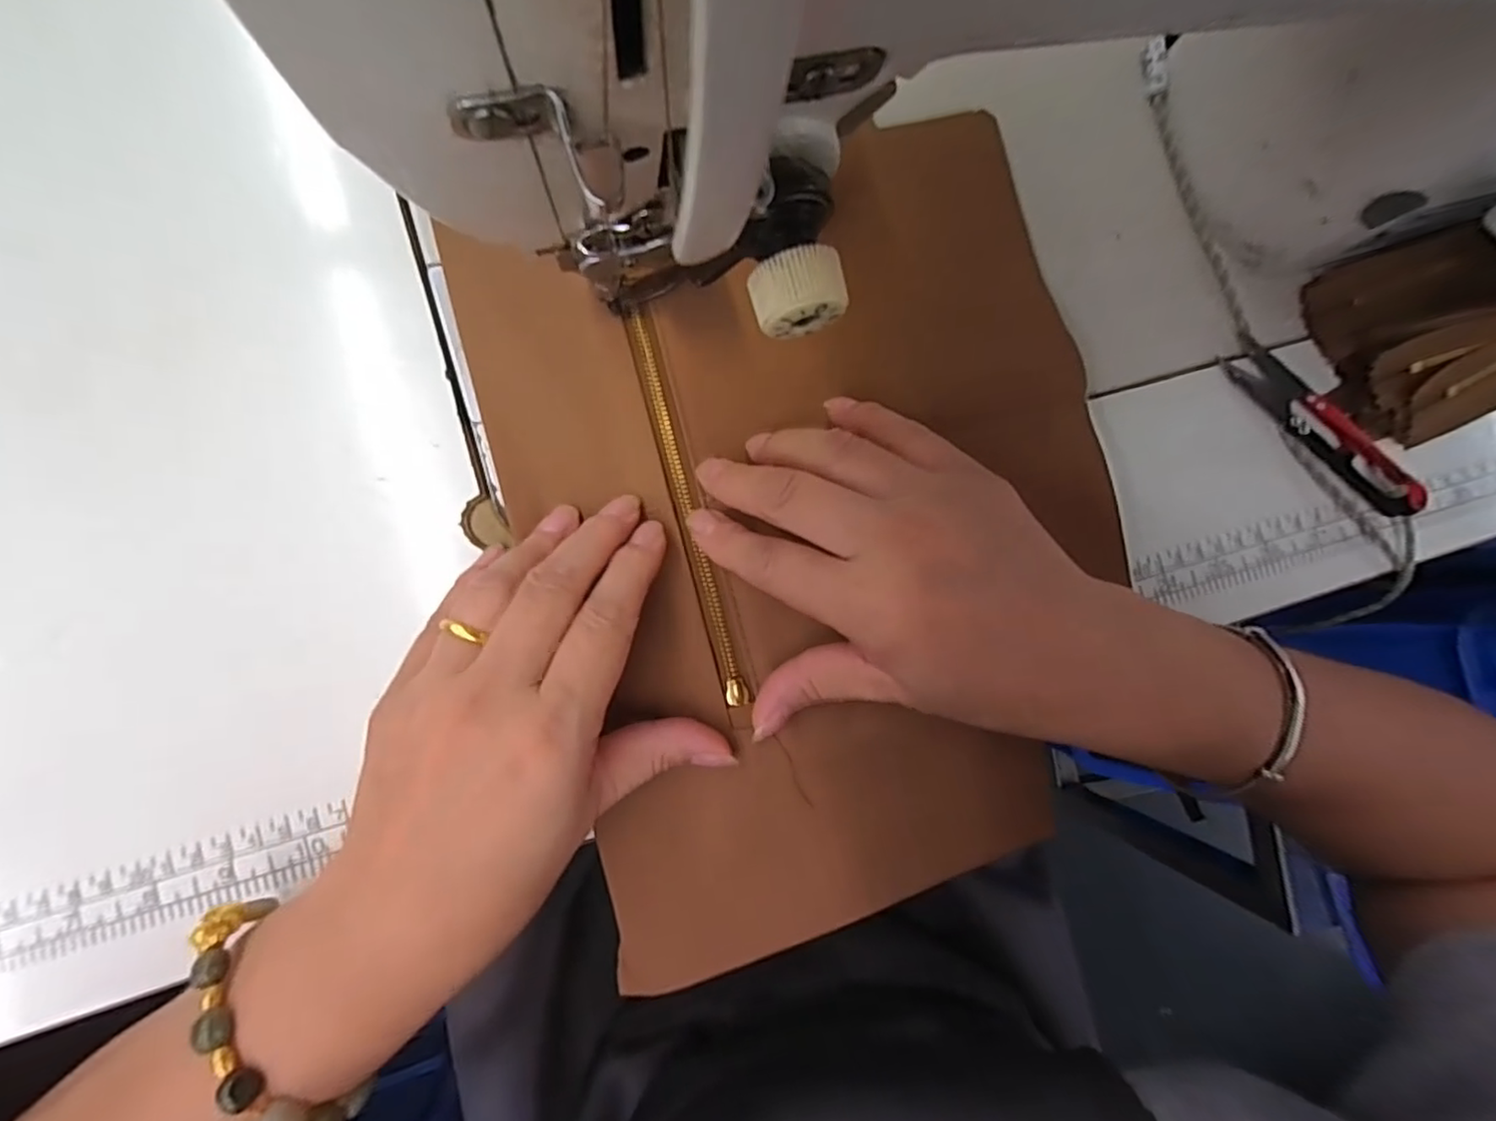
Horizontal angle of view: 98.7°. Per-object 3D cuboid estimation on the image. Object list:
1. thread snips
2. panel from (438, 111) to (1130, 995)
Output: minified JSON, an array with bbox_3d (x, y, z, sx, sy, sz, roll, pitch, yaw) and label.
[{"bbox_3d":[0.256,-0.058,0.283,0.025,0.011,0.102,-45,93,-7],"label":"thread snips"},{"bbox_3d":[0.034,-0.008,0.266,0.238,0.031,0.311,-14,87,-4],"label":"panel"}]

